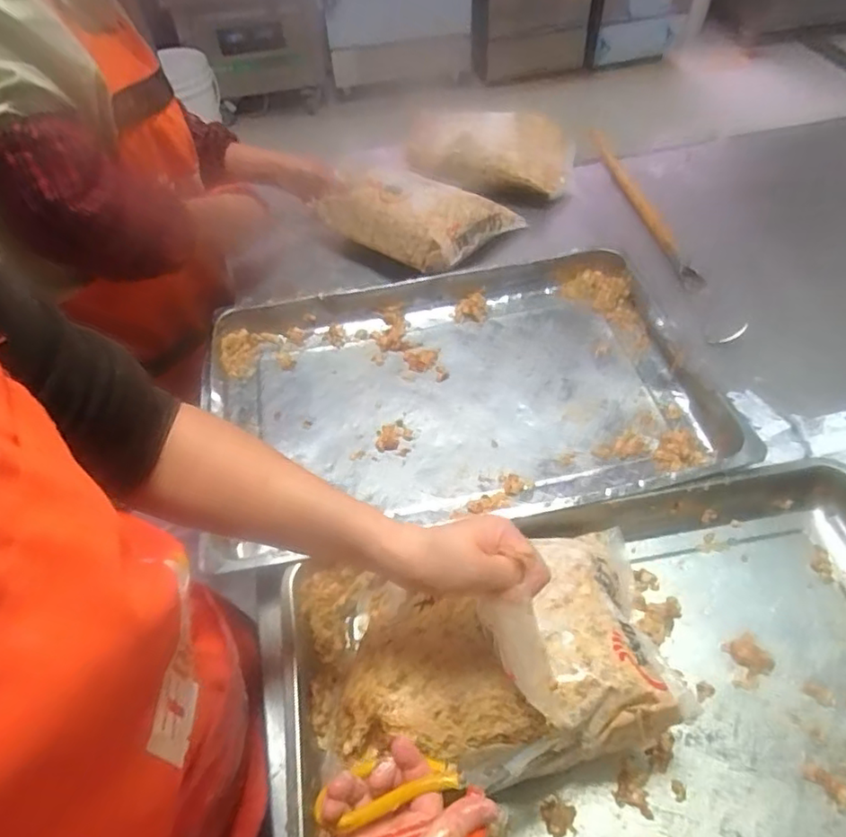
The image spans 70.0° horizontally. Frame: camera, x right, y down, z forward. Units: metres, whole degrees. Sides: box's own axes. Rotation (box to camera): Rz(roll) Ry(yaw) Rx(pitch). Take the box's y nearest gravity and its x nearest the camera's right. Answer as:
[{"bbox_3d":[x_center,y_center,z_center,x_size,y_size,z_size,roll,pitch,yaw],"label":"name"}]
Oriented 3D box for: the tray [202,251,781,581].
[{"bbox_3d":[0.042,-0.042,0.754,0.594,0.053,0.420,-12,52,-6],"label":"tray"}]

